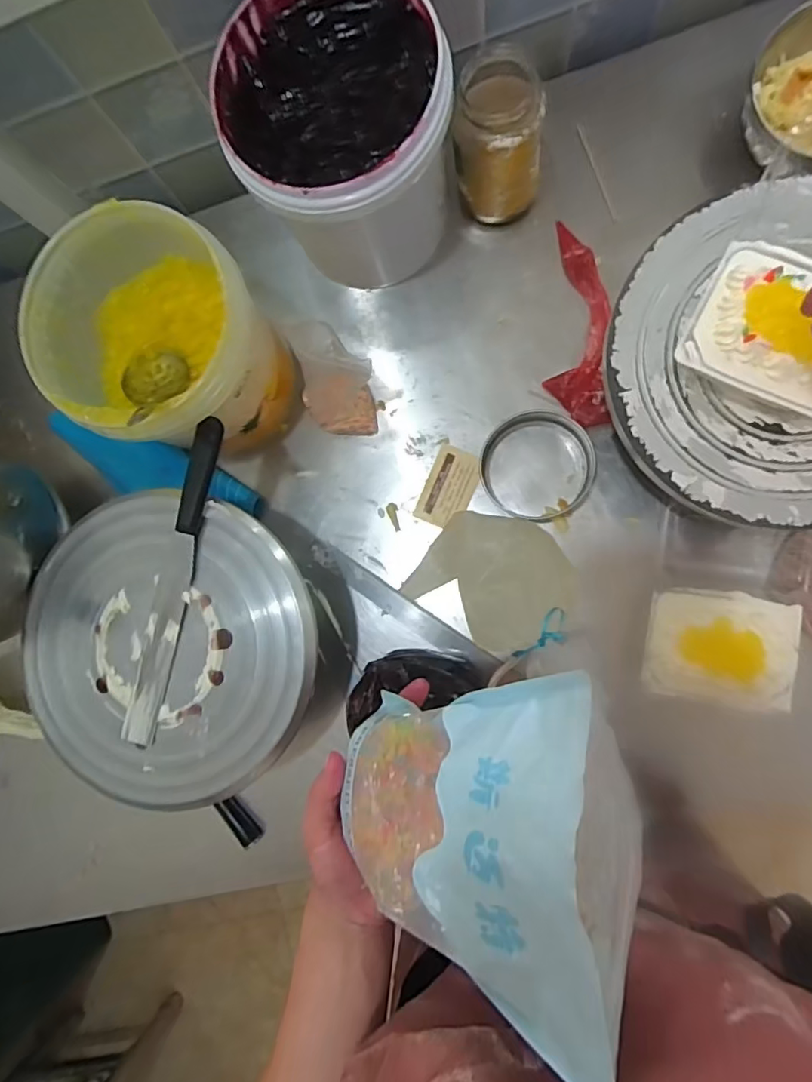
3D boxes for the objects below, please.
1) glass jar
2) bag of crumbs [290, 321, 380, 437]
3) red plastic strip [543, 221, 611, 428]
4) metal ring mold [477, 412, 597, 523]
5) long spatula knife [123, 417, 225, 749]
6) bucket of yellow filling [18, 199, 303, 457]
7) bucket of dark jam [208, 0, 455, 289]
[{"bbox_3d":[0.093,-0.395,0.558,0.086,0.154,0.079,0,88,9],"label":"glass jar"},{"bbox_3d":[-0.076,-0.169,0.596,0.078,0.149,0.033,-21,50,7],"label":"bag of crumbs"},{"bbox_3d":[0.185,-0.235,0.596,0.062,0.030,0.220,0,88,9],"label":"red plastic strip"},{"bbox_3d":[0.140,-0.077,0.585,0.120,0.049,0.108,10,89,9],"label":"metal ring mold"},{"bbox_3d":[-0.221,0.041,0.521,0.033,0.022,0.316,16,90,9],"label":"long spatula knife"},{"bbox_3d":[-0.231,-0.192,0.566,0.185,0.198,0.187,0,88,9],"label":"bucket of yellow filling"},{"bbox_3d":[-0.050,-0.385,0.568,0.195,0.225,0.199,0,88,9],"label":"bucket of dark jam"}]

